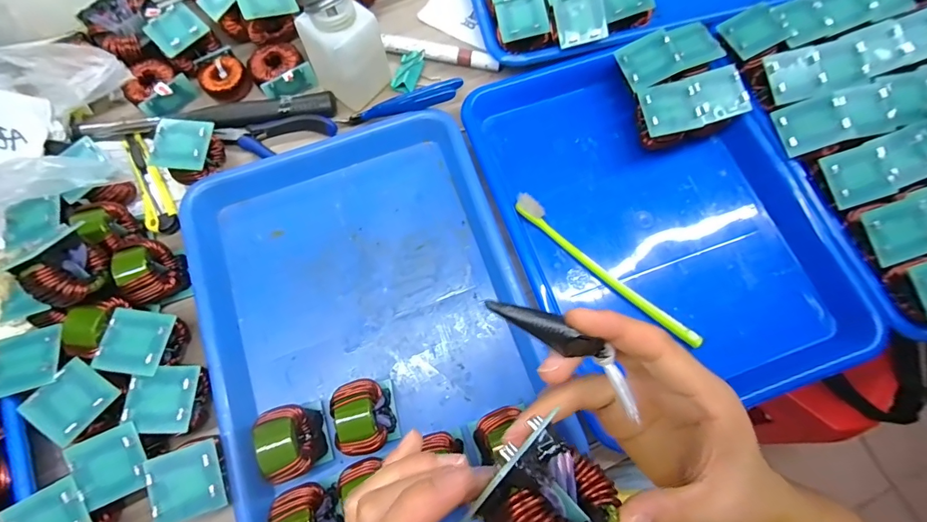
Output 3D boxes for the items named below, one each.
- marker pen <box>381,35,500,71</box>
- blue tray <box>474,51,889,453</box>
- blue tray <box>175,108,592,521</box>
[{"bbox_3d":[-0.022,-0.207,0.424,0.118,0.011,0.013,13,74,4],"label":"marker pen"},{"bbox_3d":[0.164,-0.039,0.370,0.243,0.034,0.332,-21,74,-6],"label":"blue tray"},{"bbox_3d":[-0.080,0.036,0.346,0.245,0.034,0.316,-20,74,-6],"label":"blue tray"}]

